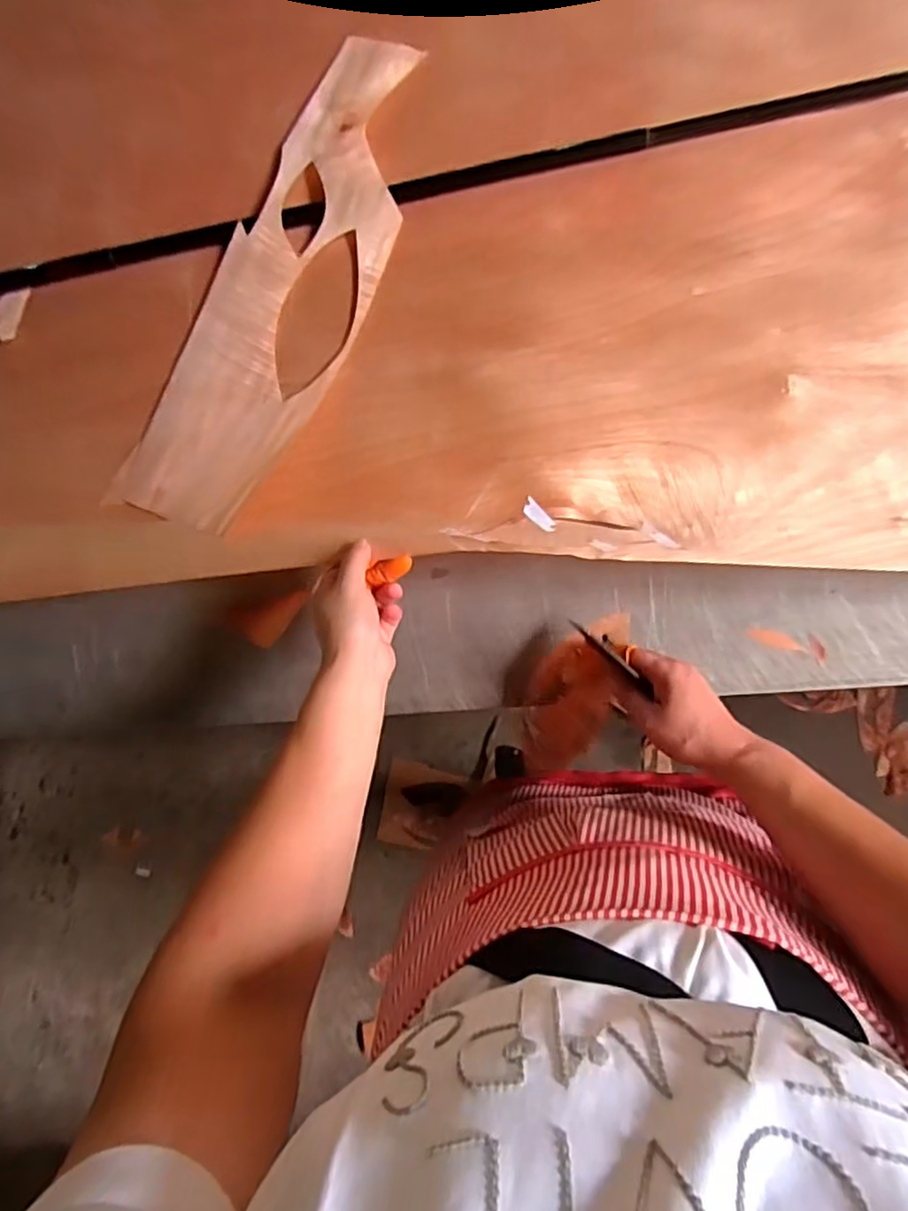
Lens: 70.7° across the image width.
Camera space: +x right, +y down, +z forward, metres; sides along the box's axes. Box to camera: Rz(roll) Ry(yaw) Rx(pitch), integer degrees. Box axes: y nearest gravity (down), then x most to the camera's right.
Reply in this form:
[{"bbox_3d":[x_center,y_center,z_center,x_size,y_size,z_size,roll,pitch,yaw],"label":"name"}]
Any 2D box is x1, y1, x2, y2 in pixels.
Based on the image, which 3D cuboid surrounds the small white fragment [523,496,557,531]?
[{"bbox_3d":[0.075,-0.079,0.563,0.015,0.004,0.040,-37,67,-12],"label":"small white fragment"}]

